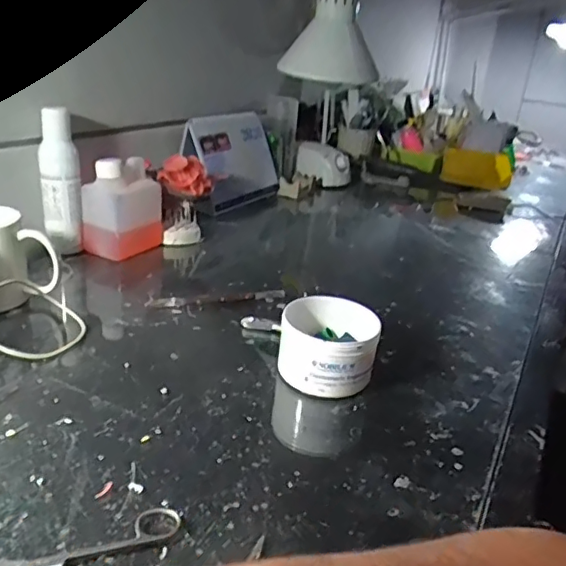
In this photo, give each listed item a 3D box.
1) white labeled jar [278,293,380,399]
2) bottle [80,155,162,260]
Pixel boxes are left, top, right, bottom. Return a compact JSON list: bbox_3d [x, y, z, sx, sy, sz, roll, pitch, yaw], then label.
[{"bbox_3d":[0.044,0.059,0.546,0.088,0.068,0.088,5,24,-2],"label":"white labeled jar"},{"bbox_3d":[-0.220,-0.107,0.780,0.075,0.119,0.092,17,26,22],"label":"bottle"}]

